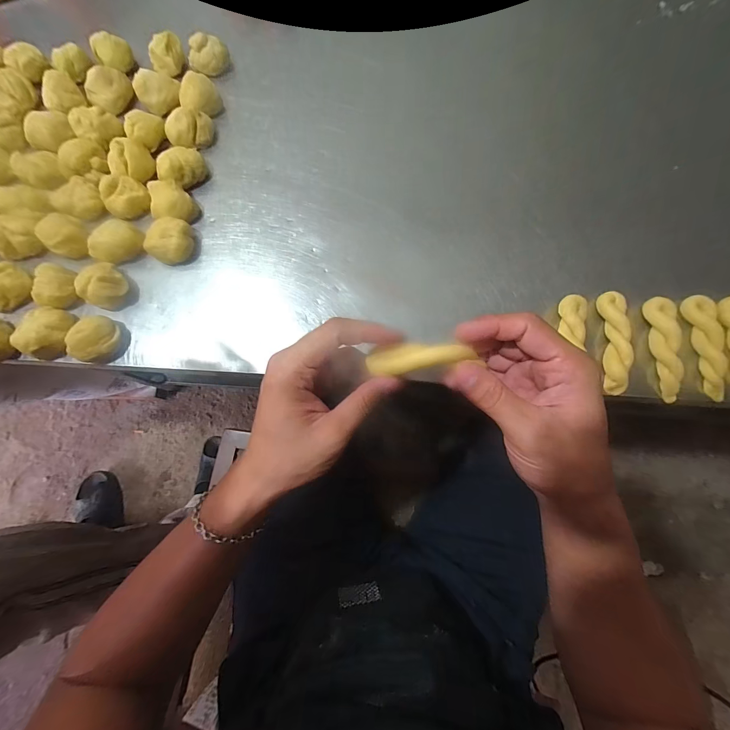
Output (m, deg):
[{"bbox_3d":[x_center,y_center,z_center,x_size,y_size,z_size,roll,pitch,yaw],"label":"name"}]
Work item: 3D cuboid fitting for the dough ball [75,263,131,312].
[{"bbox_3d":[-0.252,-0.076,0.329,0.034,0.033,0.041,26,77,6],"label":"dough ball"}]

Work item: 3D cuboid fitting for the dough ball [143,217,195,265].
[{"bbox_3d":[-0.198,-0.125,0.343,0.037,0.027,0.043,3,78,1],"label":"dough ball"}]

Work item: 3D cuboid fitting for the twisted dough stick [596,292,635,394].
[{"bbox_3d":[0.244,-0.022,0.328,0.022,0.018,0.098,0,78,1],"label":"twisted dough stick"}]

